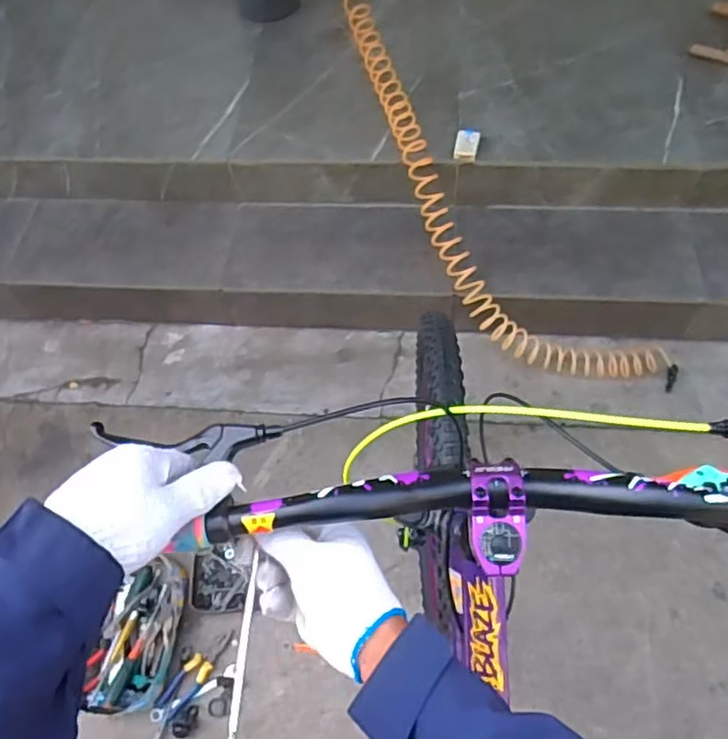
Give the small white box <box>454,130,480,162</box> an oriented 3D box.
[{"bbox_3d":[0.261,-0.565,1.614,0.057,0.026,0.097,10,60,10],"label":"small white box"}]

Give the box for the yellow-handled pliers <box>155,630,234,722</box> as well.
[{"bbox_3d":[-0.340,0.618,1.308,0.058,0.017,0.189,31,66,20],"label":"yellow-handled pliers"}]

